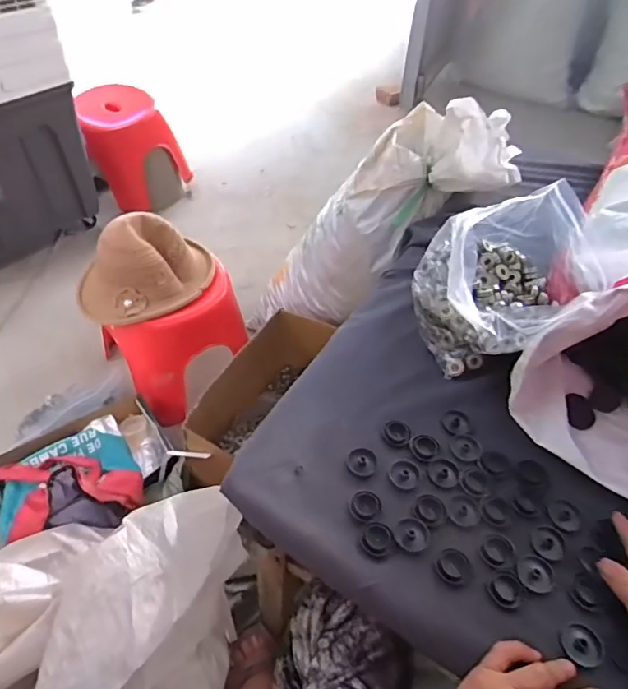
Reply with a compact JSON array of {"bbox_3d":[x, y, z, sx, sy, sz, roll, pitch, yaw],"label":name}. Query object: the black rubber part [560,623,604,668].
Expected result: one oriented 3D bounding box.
[{"bbox_3d":[0.238,0.266,0.462,0.037,0.011,0.033,-33,57,-30],"label":"black rubber part"}]

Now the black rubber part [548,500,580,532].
[{"bbox_3d":[0.256,0.176,0.536,0.031,0.008,0.030,-6,47,-10],"label":"black rubber part"}]

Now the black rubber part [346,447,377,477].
[{"bbox_3d":[0.052,0.126,0.562,0.031,0.004,0.033,2,47,-2],"label":"black rubber part"}]

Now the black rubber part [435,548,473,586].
[{"bbox_3d":[0.133,0.210,0.493,0.032,0.004,0.032,17,48,11],"label":"black rubber part"}]

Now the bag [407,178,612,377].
[{"bbox_3d":[0.236,-0.090,0.645,0.191,0.188,0.179,-18,51,-20],"label":"bag"}]

